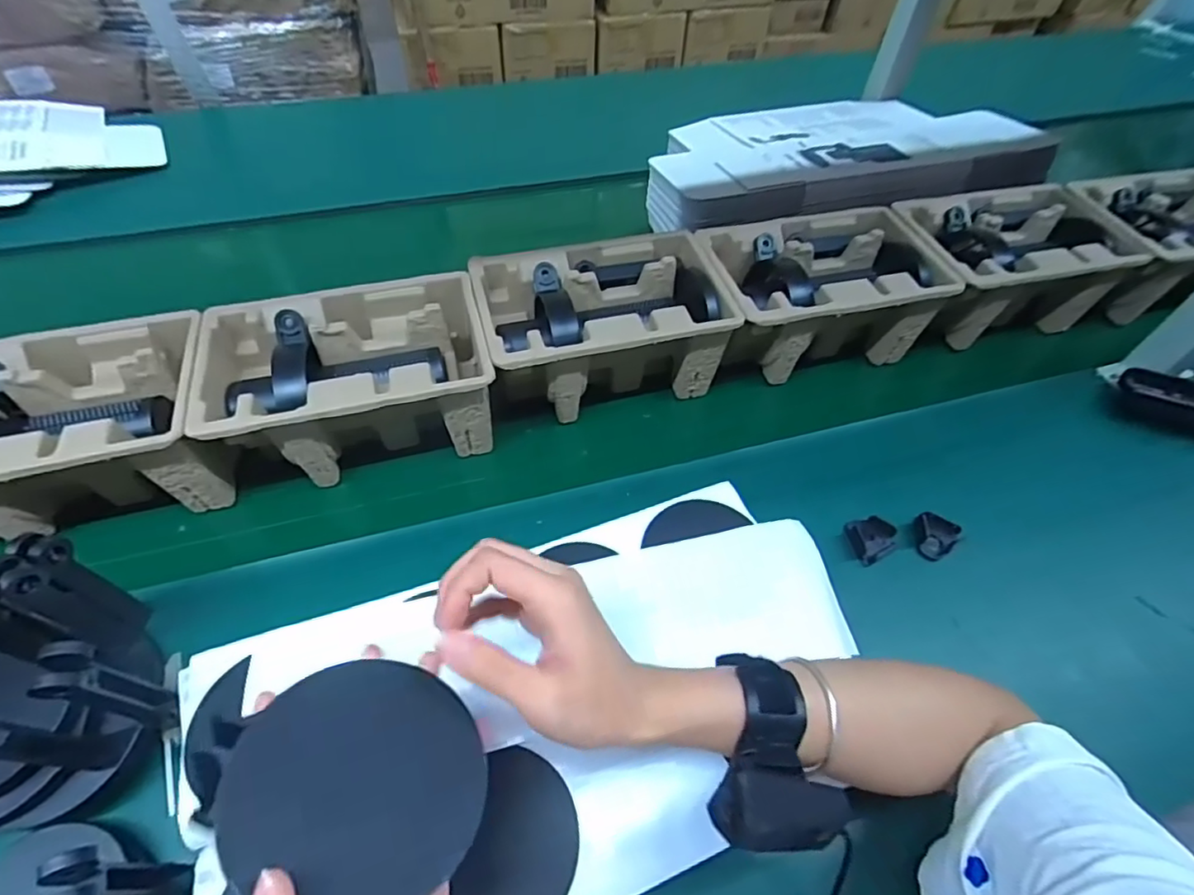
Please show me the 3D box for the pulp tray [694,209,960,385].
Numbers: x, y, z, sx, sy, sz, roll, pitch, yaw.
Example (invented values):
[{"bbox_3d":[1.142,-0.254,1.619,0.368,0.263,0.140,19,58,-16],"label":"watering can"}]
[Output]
[{"bbox_3d":[0.223,-0.157,0.601,0.227,0.099,0.150,-12,56,-12],"label":"pulp tray"}]

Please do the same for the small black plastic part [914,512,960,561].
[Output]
[{"bbox_3d":[0.285,0.075,0.491,0.033,0.020,0.034,32,58,18],"label":"small black plastic part"}]

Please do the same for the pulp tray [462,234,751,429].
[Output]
[{"bbox_3d":[0.001,-0.118,0.563,0.226,0.095,0.147,-13,56,-12],"label":"pulp tray"}]

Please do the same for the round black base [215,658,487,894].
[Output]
[{"bbox_3d":[-0.094,0.136,0.234,0.094,0.009,0.090,16,53,-22],"label":"round black base"}]

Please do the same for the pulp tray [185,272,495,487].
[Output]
[{"bbox_3d":[-0.208,-0.058,0.508,0.219,0.098,0.143,-12,56,-12],"label":"pulp tray"}]

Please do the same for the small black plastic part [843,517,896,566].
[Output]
[{"bbox_3d":[0.233,0.077,0.487,0.040,0.016,0.036,-13,56,-13],"label":"small black plastic part"}]

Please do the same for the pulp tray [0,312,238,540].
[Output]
[{"bbox_3d":[-0.425,-0.009,0.464,0.226,0.098,0.144,-12,56,-12],"label":"pulp tray"}]

